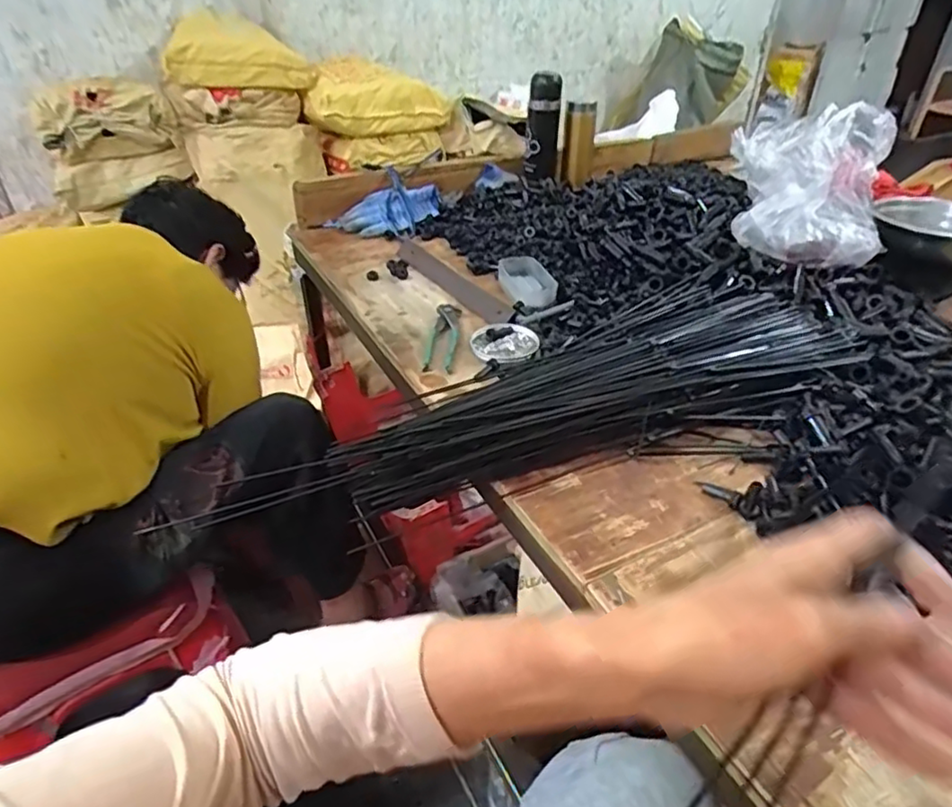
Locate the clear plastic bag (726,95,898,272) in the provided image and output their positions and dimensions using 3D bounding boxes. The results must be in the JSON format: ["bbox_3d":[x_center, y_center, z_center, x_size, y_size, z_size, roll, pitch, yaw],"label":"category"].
[{"bbox_3d":[0.502,-0.332,0.972,0.232,0.195,0.188,16,39,20],"label":"clear plastic bag"}]

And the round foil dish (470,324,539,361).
[{"bbox_3d":[0.039,-0.081,0.859,0.089,0.013,0.077,2,37,2],"label":"round foil dish"}]

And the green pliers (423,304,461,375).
[{"bbox_3d":[-0.045,-0.091,0.870,0.039,0.017,0.157,3,37,2],"label":"green pliers"}]

